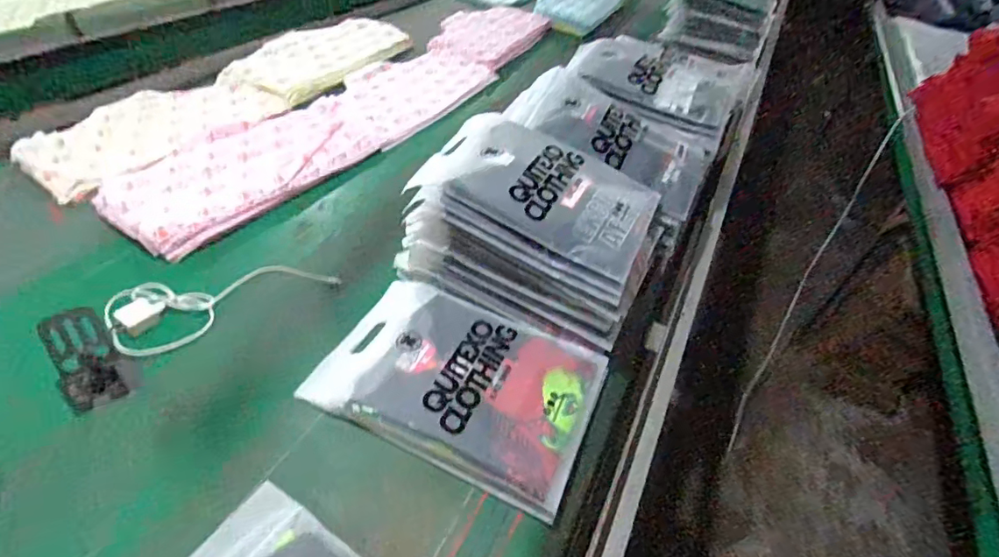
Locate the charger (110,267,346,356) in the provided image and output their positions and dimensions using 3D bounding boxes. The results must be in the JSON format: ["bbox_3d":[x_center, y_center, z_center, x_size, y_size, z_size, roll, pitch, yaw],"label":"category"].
[{"bbox_3d":[-0.415,0.017,0.775,0.295,0.031,0.126,-25,53,-31],"label":"charger"}]

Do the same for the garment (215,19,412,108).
[{"bbox_3d":[-0.498,-0.633,1.442,0.301,0.040,0.566,18,45,16],"label":"garment"}]

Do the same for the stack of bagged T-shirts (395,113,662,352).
[{"bbox_3d":[0.061,-0.091,0.823,0.364,0.168,0.259,25,46,14],"label":"stack of bagged T-shirts"}]

